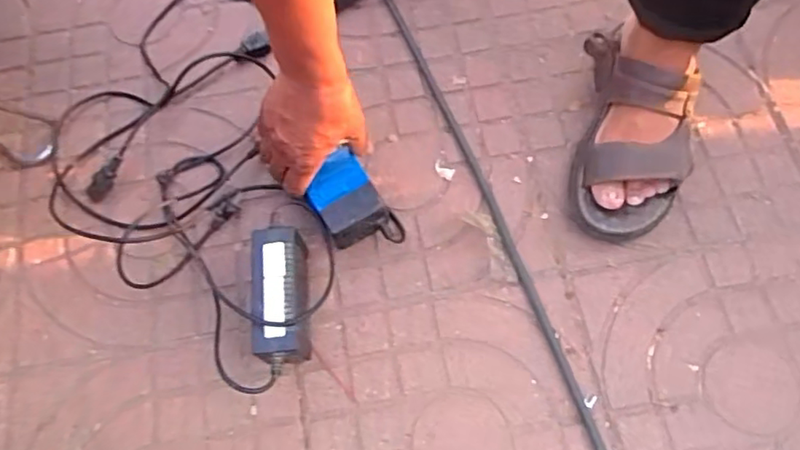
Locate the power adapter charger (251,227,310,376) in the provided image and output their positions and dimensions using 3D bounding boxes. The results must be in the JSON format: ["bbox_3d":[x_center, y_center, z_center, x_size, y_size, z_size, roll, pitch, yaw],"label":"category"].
[{"bbox_3d":[-0.116,0.077,0.593,0.052,0.069,0.137,-4,70,0],"label":"power adapter charger"}]

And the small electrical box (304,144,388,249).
[{"bbox_3d":[-0.060,-0.028,0.625,0.065,0.040,0.086,-30,72,-9],"label":"small electrical box"}]

